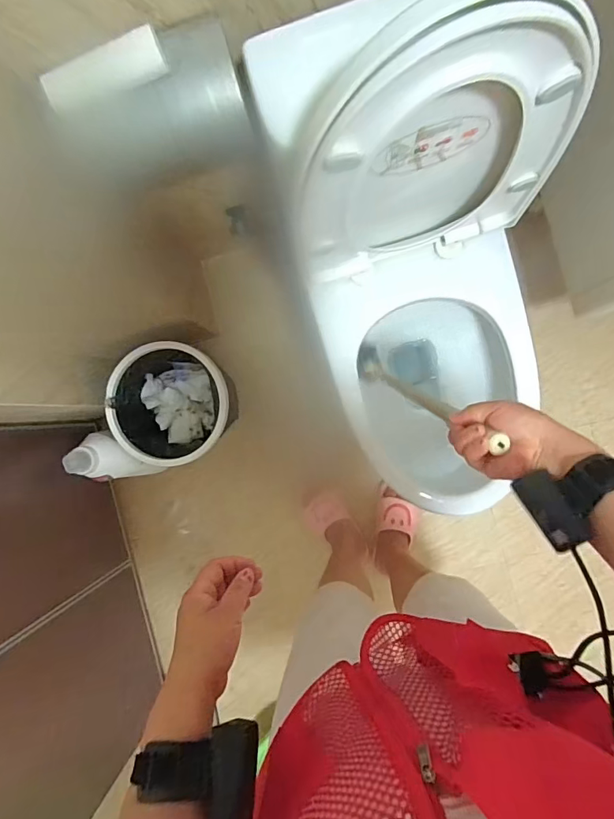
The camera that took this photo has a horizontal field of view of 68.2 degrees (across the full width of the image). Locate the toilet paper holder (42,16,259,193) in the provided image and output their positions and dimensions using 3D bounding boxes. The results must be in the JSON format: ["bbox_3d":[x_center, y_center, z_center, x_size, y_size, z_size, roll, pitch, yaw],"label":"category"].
[{"bbox_3d":[-0.203,-0.393,0.598,0.243,0.143,0.117,-8,89,5],"label":"toilet paper holder"}]

